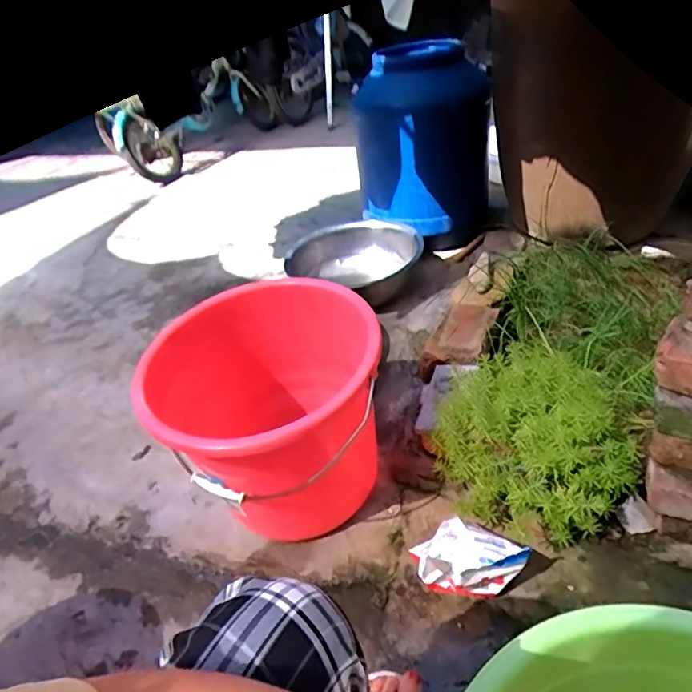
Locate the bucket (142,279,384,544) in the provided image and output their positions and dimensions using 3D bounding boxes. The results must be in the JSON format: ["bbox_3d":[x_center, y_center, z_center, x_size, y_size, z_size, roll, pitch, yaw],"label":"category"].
[{"bbox_3d":[-0.108,0.112,0.799,0.327,0.334,0.336,-5,38,4],"label":"bucket"}]

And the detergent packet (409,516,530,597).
[{"bbox_3d":[0.169,0.295,0.719,0.142,0.107,0.100,-6,38,2],"label":"detergent packet"}]

